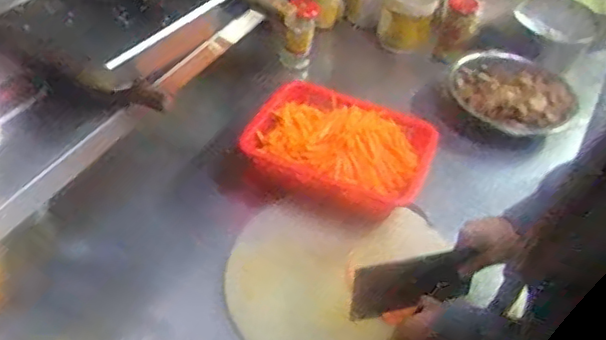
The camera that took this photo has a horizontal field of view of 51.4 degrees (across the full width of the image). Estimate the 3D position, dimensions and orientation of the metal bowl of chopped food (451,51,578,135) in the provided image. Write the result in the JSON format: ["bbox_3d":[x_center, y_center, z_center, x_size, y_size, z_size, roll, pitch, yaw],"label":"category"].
[{"bbox_3d":[0.427,-0.160,1.291,0.249,0.067,0.246,8,46,1],"label":"metal bowl of chopped food"}]

